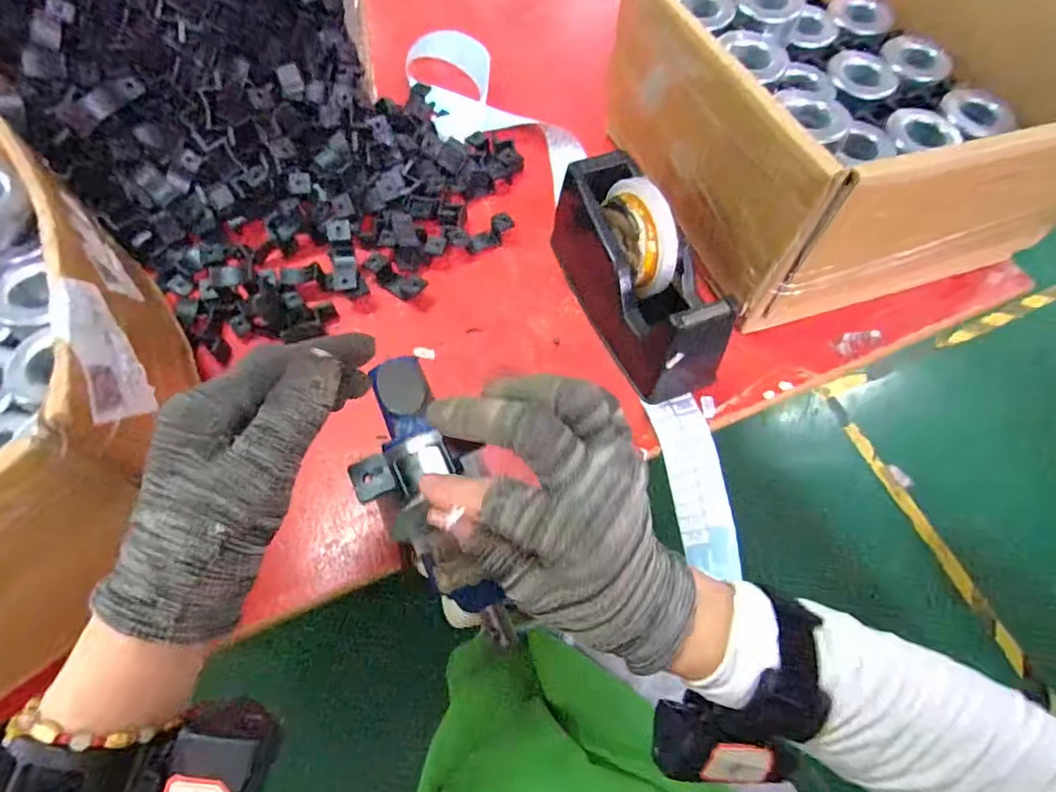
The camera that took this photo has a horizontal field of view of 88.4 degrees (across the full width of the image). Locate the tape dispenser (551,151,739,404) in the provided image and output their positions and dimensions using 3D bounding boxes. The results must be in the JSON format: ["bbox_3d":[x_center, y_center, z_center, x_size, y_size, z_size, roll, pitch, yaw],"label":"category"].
[{"bbox_3d":[0.088,-0.108,0.455,0.081,0.106,0.205,-21,65,-12],"label":"tape dispenser"}]

